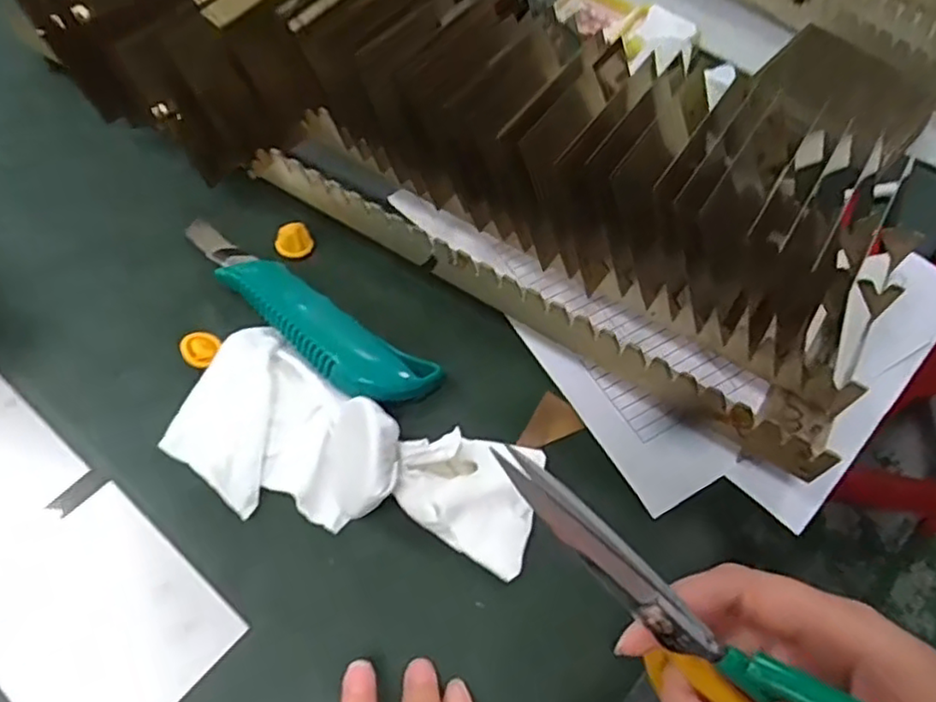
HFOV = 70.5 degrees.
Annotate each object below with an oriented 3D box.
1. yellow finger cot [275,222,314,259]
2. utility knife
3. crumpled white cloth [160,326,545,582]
[{"bbox_3d":[-0.102,-0.064,0.389,0.021,0.014,0.018,-14,61,-11],"label":"yellow finger cot"},{"bbox_3d":[-0.097,-0.023,0.356,0.175,0.020,0.038,34,63,15],"label":"utility knife"},{"bbox_3d":[-0.052,0.045,0.304,0.174,0.045,0.080,23,61,10],"label":"crumpled white cloth"}]

